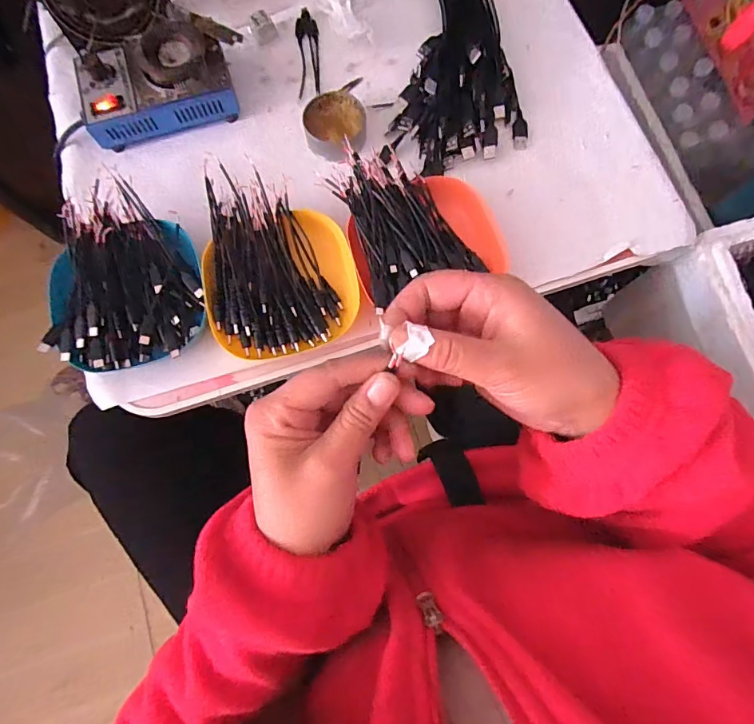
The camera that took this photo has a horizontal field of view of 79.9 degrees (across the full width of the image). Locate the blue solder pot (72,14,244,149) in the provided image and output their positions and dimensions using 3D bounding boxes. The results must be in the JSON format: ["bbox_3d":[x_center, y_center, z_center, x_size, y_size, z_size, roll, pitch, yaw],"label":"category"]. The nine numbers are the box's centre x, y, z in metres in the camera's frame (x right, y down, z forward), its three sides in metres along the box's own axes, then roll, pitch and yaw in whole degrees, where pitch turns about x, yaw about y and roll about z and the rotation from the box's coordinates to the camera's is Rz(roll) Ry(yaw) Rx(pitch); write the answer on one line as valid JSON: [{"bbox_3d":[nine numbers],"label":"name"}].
[{"bbox_3d":[-0.231,-0.292,0.470,0.150,0.062,0.095,-18,77,-3],"label":"blue solder pot"}]

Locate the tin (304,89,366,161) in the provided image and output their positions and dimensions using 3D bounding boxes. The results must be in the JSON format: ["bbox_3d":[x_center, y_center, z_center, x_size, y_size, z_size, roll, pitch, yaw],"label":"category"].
[{"bbox_3d":[-0.044,-0.248,0.474,0.063,0.027,0.064,-13,77,-2],"label":"tin"}]

